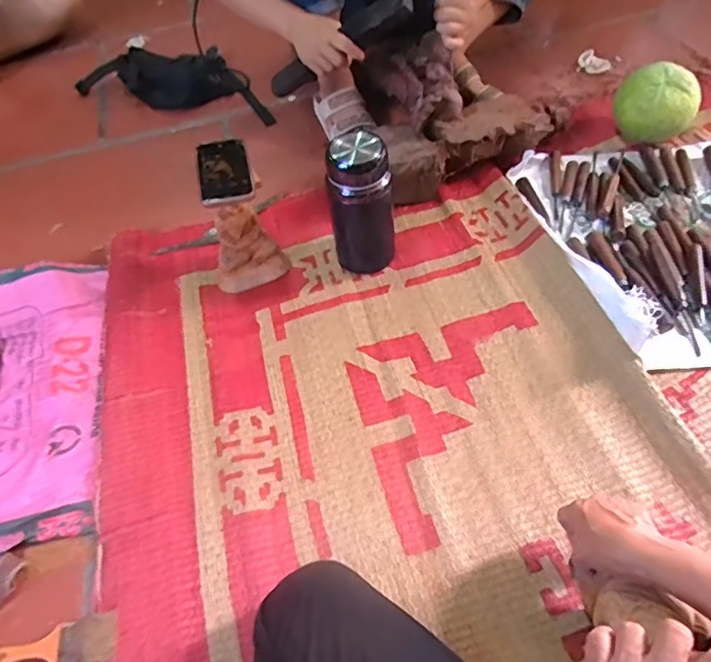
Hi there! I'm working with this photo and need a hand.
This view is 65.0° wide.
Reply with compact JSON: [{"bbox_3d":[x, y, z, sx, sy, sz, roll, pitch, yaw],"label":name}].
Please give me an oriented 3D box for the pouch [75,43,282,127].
[{"bbox_3d":[-0.393,-0.590,1.279,0.479,0.089,0.214,8,55,11],"label":"pouch"}]

